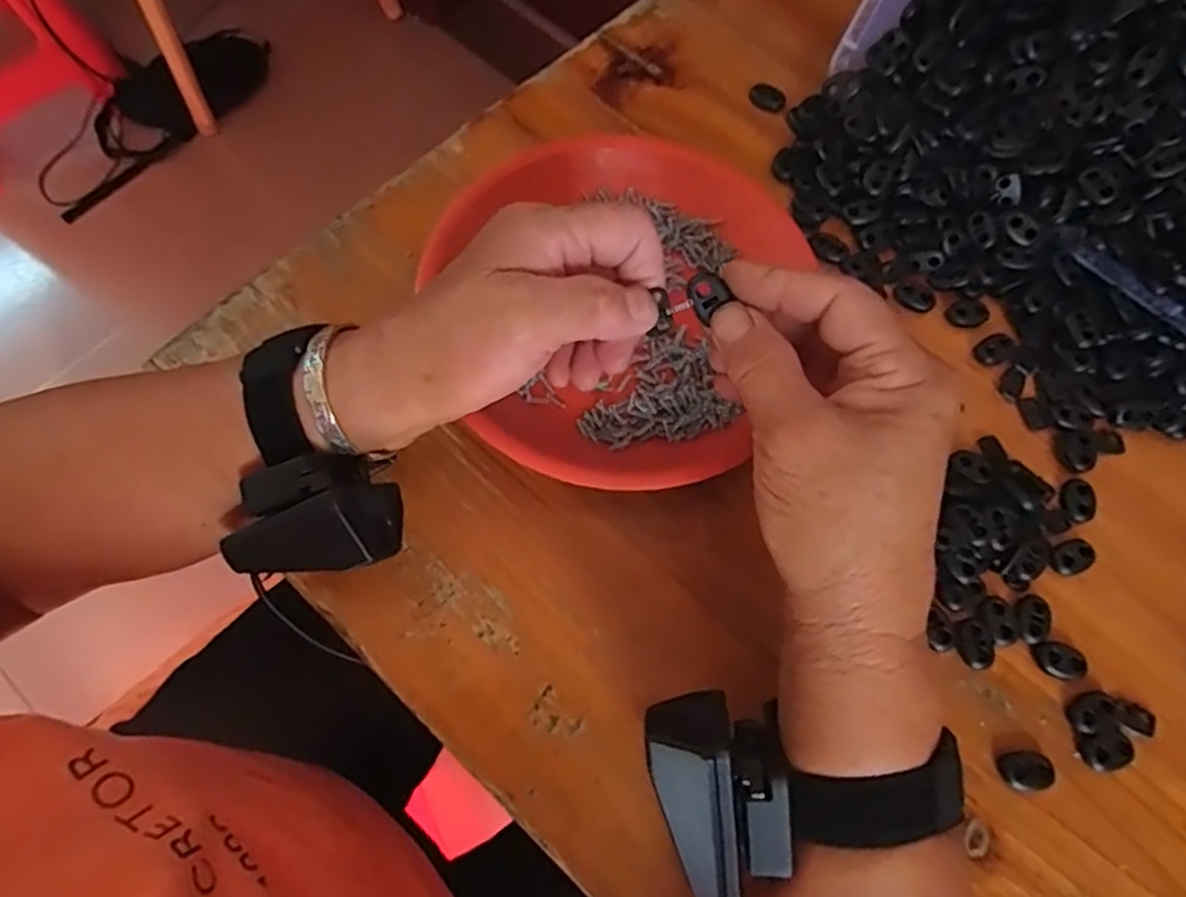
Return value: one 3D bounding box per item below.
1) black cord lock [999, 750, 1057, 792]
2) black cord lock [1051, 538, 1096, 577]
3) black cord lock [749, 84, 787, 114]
[{"bbox_3d":[0.183,0.135,0.294,0.021,0.007,0.015,-5,70,-4],"label":"black cord lock"},{"bbox_3d":[0.225,0.052,0.330,0.019,0.012,0.014,-24,73,-11],"label":"black cord lock"},{"bbox_3d":[0.106,-0.213,0.424,0.022,0.008,0.015,24,71,6],"label":"black cord lock"}]

